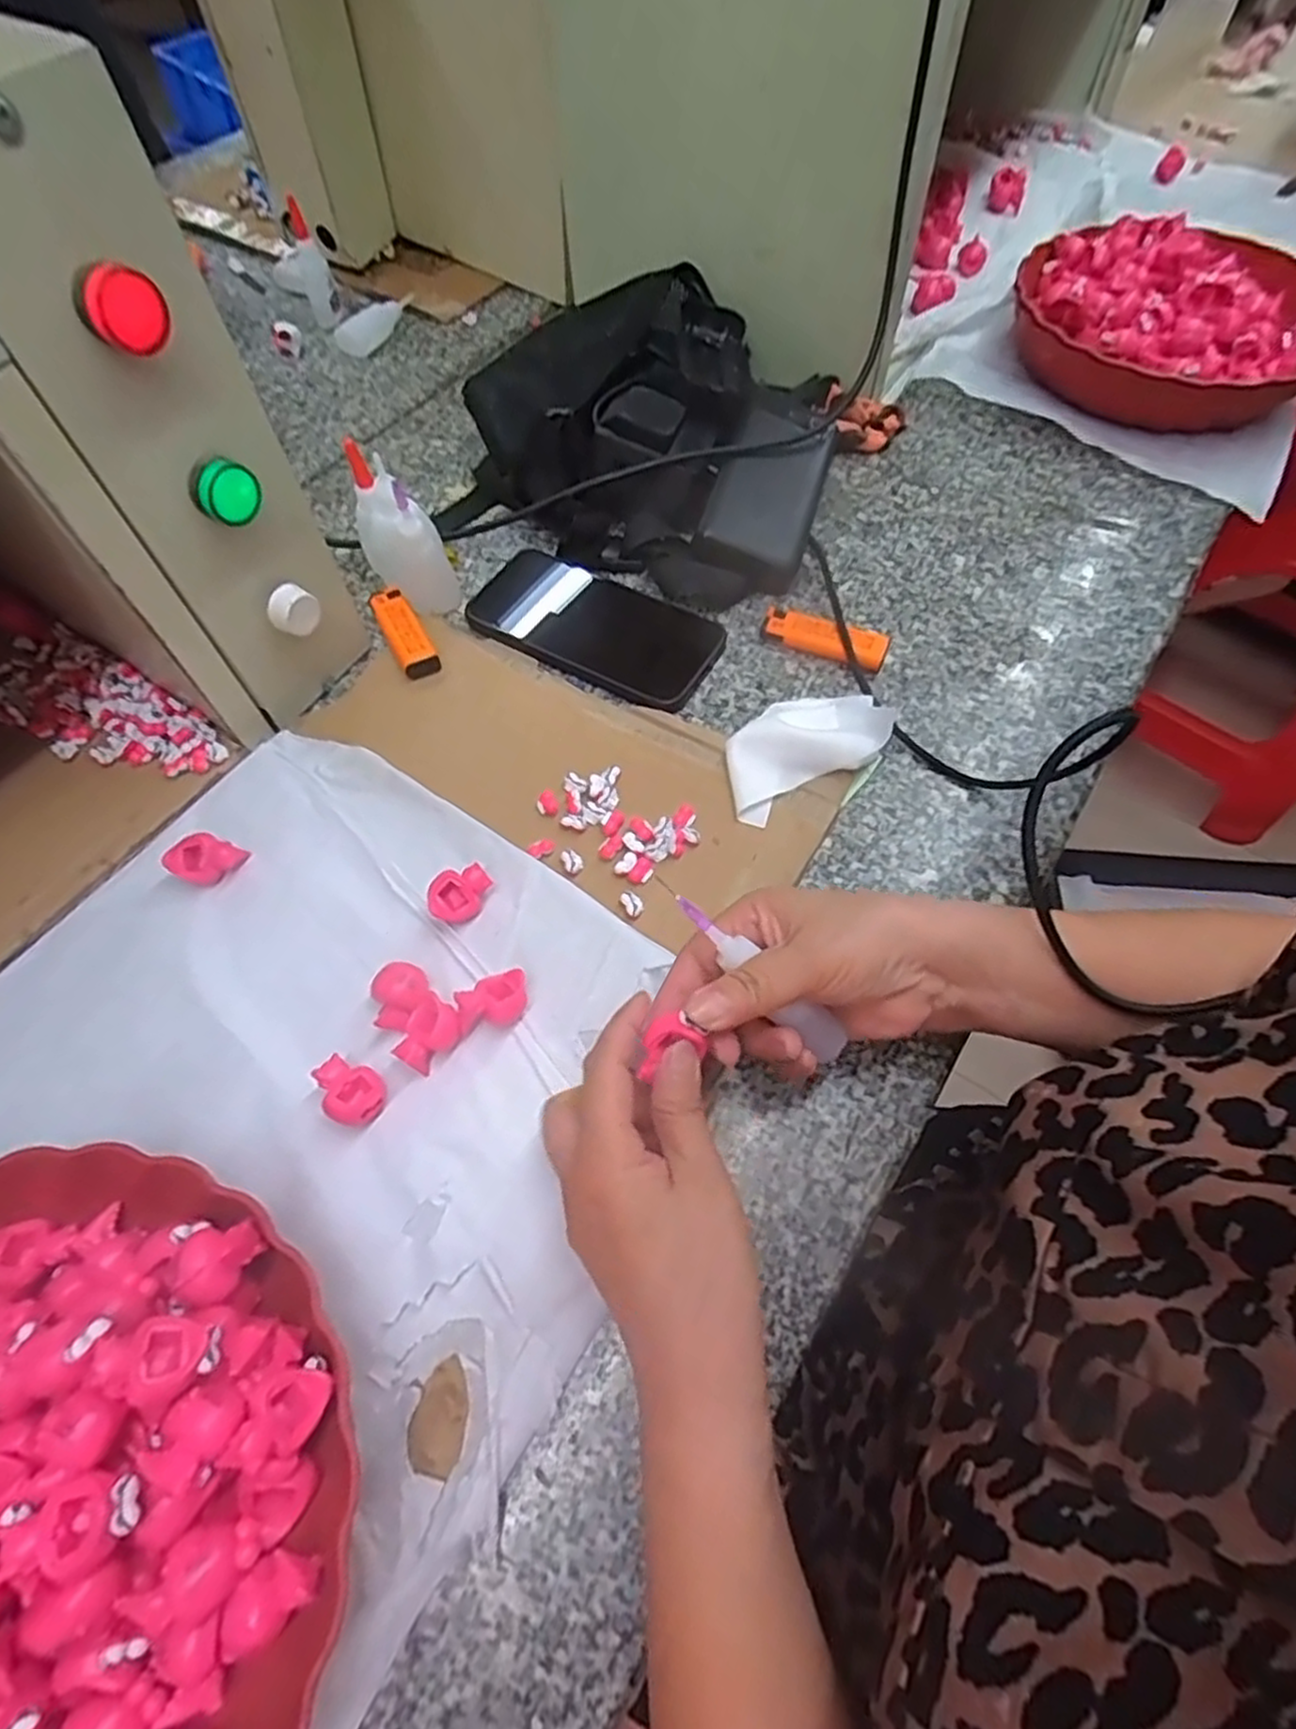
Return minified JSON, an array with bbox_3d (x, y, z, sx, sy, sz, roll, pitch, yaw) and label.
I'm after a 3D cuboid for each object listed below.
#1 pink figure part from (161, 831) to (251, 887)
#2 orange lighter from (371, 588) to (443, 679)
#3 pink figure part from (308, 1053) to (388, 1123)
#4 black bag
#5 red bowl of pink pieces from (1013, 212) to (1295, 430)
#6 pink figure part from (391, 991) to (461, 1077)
[{"bbox_3d":[-0.233,-0.003,0.397,0.033,0.015,0.025,11,62,5],"label":"pink figure part"},{"bbox_3d":[-0.160,-0.153,0.488,0.024,0.011,0.083,-26,65,-15],"label":"orange lighter"},{"bbox_3d":[-0.133,0.101,0.336,0.031,0.016,0.024,36,67,16],"label":"pink figure part"},{"bbox_3d":[0.004,-0.328,0.556,0.260,0.063,0.251,16,63,7],"label":"black bag"},{"bbox_3d":[0.421,-0.434,0.610,0.234,0.066,0.217,1,62,-1],"label":"red bowl of pink pieces"},{"bbox_3d":[-0.101,0.079,0.347,0.024,0.020,0.031,36,67,16],"label":"pink figure part"}]

